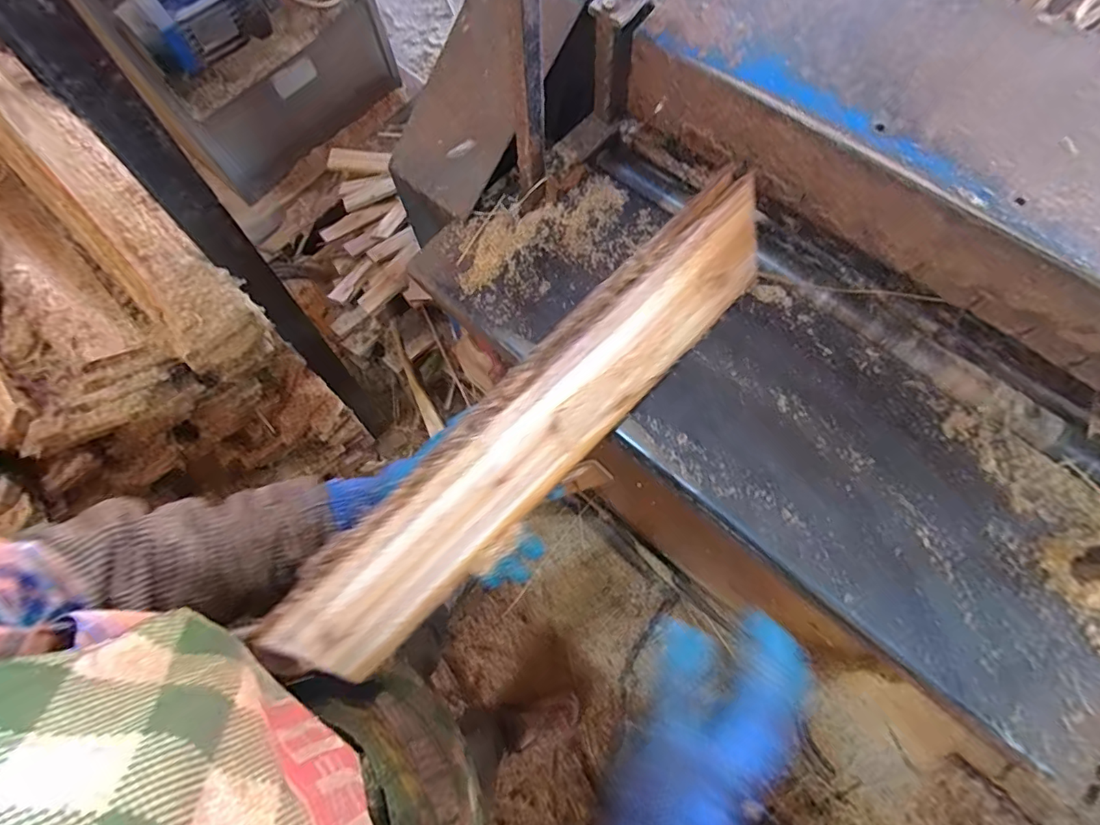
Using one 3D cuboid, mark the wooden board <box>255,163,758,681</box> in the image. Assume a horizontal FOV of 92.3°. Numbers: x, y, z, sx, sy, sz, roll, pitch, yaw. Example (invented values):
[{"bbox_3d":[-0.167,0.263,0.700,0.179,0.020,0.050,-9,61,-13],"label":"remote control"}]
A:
[{"bbox_3d":[0.008,0.001,0.431,0.498,0.114,0.021,-45,47,-14],"label":"wooden board"}]

